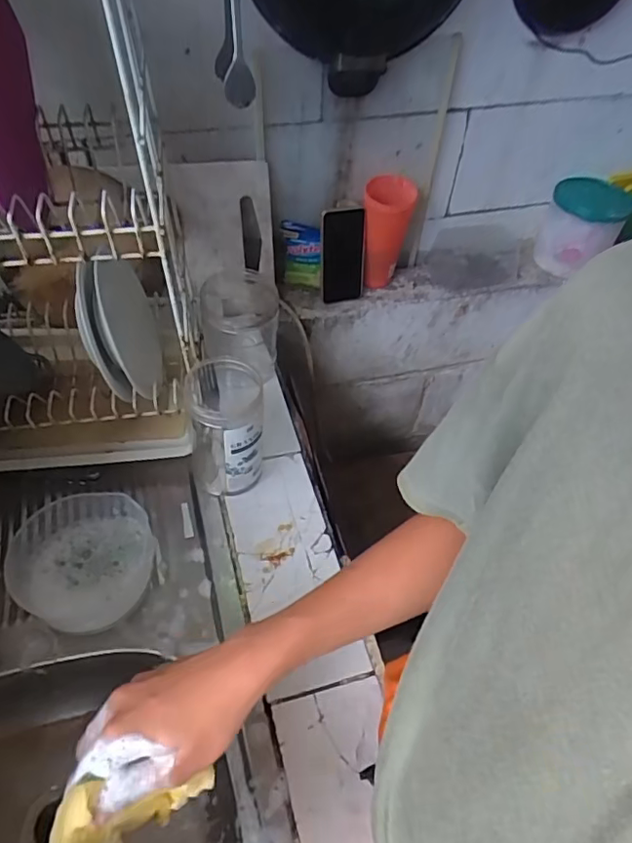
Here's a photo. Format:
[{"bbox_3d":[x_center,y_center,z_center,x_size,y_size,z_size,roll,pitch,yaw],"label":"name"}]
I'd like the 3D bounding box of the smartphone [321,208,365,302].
[{"bbox_3d":[0.047,-0.289,0.953,0.078,0.163,0.014,-12,41,-10],"label":"smartphone"}]

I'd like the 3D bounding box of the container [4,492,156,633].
[{"bbox_3d":[-0.268,0.155,0.617,0.150,0.061,0.154,3,50,-3],"label":"container"}]

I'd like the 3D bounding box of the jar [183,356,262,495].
[{"bbox_3d":[-0.111,0.013,0.671,0.085,0.168,0.092,3,50,-3],"label":"jar"}]

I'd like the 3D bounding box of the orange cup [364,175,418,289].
[{"bbox_3d":[0.124,-0.337,0.982,0.084,0.165,0.110,9,50,2],"label":"orange cup"}]

